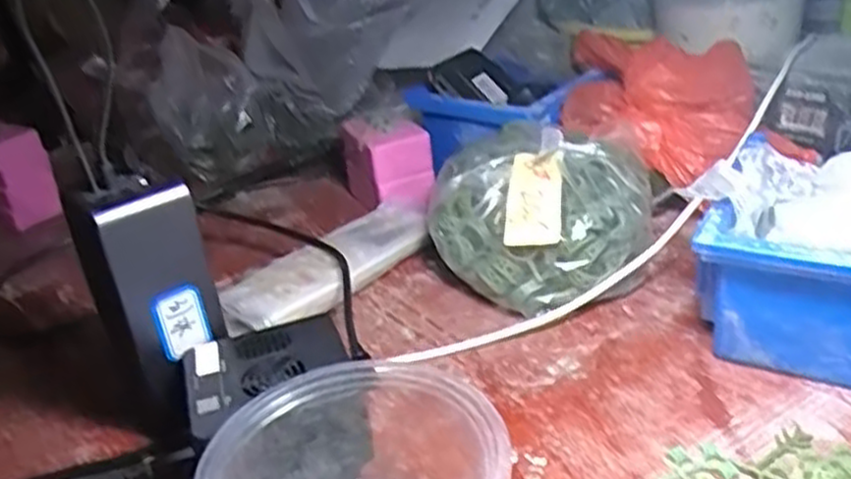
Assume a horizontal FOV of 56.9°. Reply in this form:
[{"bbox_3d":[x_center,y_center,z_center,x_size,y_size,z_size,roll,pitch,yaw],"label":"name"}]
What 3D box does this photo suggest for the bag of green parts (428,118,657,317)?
[{"bbox_3d":[0.072,-0.015,0.498,0.132,0.081,0.123,8,31,27],"label":"bag of green parts"}]

